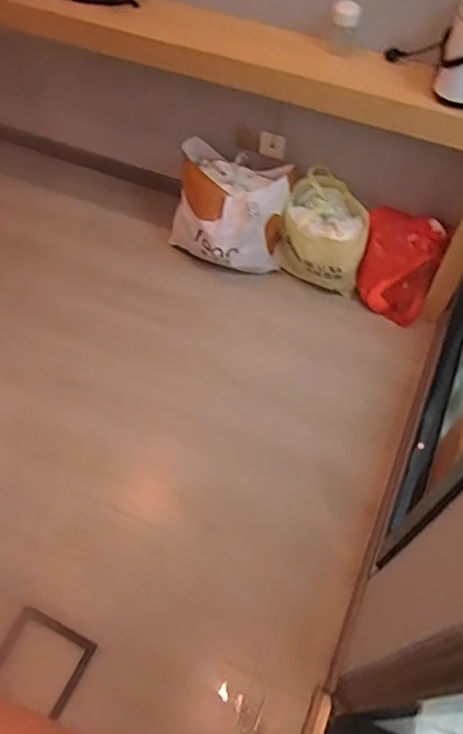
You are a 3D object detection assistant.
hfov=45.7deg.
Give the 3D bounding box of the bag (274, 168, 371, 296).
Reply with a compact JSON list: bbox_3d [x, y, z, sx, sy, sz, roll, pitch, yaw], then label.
[{"bbox_3d":[0.321,-0.461,1.864,0.282,0.319,0.215,17,57,8],"label":"bag"}]

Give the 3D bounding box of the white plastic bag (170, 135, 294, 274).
[{"bbox_3d":[-0.006,-0.524,1.899,0.386,0.327,0.255,17,57,8],"label":"white plastic bag"}]

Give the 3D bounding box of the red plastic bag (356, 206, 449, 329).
[{"bbox_3d":[0.557,-0.340,1.850,0.238,0.325,0.230,15,56,7],"label":"red plastic bag"}]

